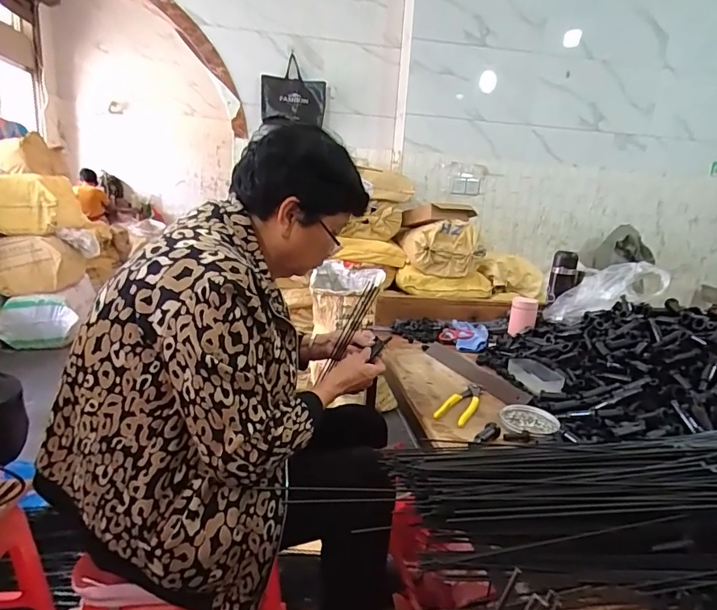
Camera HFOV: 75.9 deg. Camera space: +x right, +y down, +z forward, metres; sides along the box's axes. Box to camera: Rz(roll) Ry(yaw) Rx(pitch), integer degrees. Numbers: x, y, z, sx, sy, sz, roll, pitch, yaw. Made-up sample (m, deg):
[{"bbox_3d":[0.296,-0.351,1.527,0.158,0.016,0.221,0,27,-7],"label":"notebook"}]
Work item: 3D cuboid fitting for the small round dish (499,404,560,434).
[{"bbox_3d":[0.283,0.193,0.769,0.085,0.012,0.091,3,15,-1],"label":"small round dish"}]

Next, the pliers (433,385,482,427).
[{"bbox_3d":[0.187,0.175,0.826,0.053,0.016,0.166,12,18,29],"label":"pliers"}]

